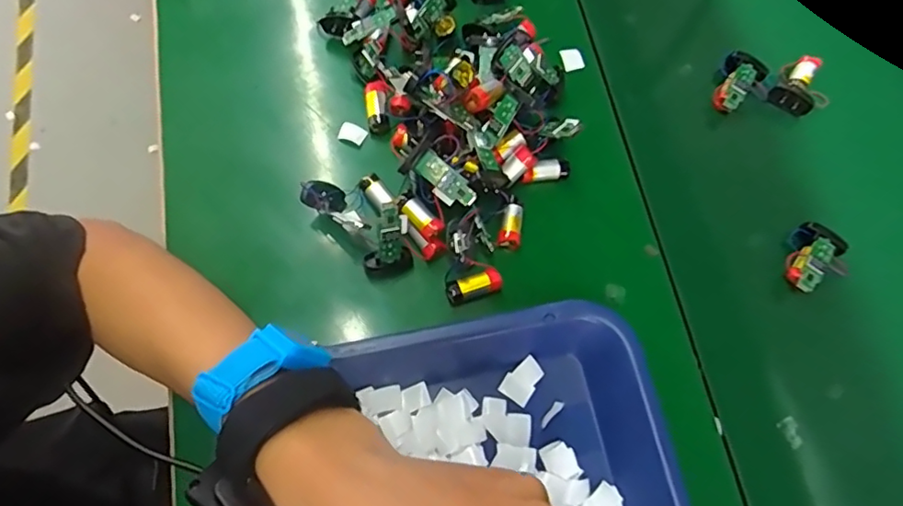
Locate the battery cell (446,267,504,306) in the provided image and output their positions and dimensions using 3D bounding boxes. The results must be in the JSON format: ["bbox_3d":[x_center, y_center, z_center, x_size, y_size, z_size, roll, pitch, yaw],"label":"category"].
[{"bbox_3d":[0.015,0.025,0.379,0.038,0.019,0.016,-23,74,-9],"label":"battery cell"}]

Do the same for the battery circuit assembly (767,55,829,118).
[{"bbox_3d":[0.281,-0.132,0.443,0.039,0.015,0.046,32,74,8],"label":"battery circuit assembly"}]

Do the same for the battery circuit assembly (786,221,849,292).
[{"bbox_3d":[0.260,0.007,0.397,0.034,0.019,0.052,25,73,6],"label":"battery circuit assembly"}]

